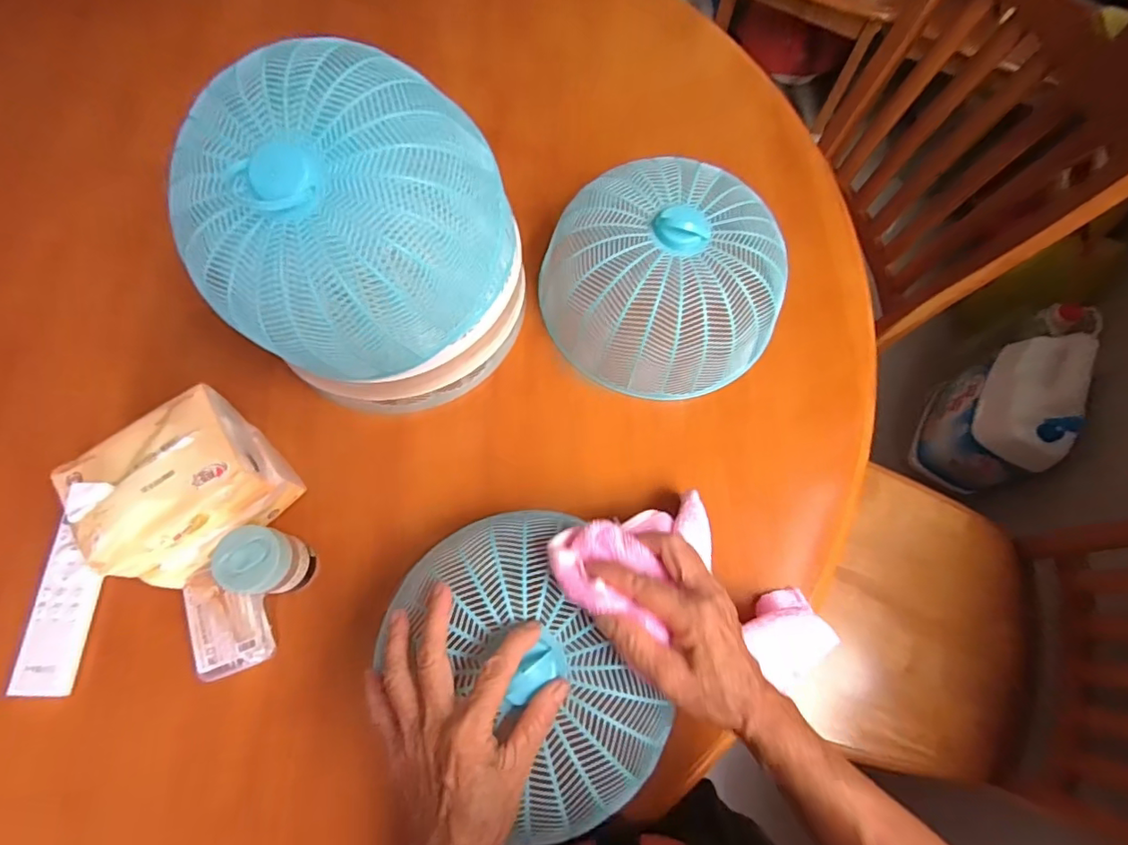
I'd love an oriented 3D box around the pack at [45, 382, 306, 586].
[{"bbox_3d":[-0.306,0.058,0.447,0.135,0.097,0.106,-36,74,-13],"label":"pack"}]

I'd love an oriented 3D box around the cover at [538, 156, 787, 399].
[{"bbox_3d":[0.091,-0.135,0.521,0.209,0.105,0.200,-14,71,-6],"label":"cover"}]

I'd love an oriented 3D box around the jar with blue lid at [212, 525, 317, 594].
[{"bbox_3d":[-0.234,0.112,0.440,0.048,0.078,0.046,0,70,-1],"label":"jar with blue lid"}]

